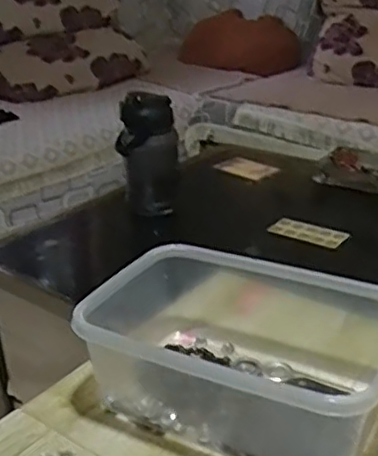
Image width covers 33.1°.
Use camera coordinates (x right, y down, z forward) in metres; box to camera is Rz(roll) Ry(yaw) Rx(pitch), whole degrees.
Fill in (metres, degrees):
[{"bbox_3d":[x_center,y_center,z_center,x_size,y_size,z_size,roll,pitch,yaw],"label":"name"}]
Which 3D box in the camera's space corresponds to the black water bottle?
[{"bbox_3d":[-0.072,-0.134,1.140,0.101,0.208,0.078,-2,25,0],"label":"black water bottle"}]

